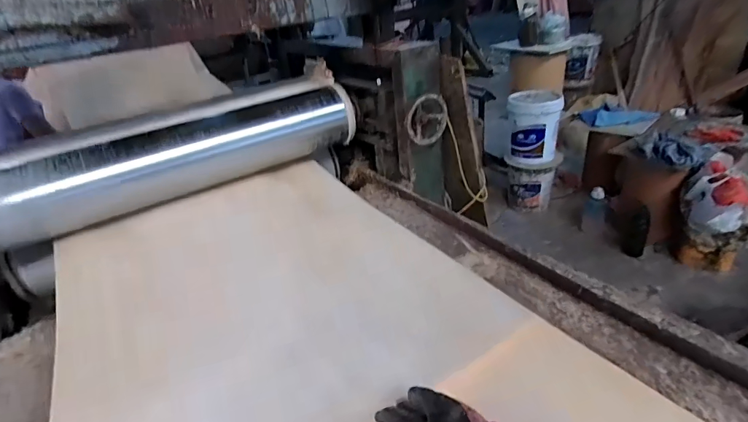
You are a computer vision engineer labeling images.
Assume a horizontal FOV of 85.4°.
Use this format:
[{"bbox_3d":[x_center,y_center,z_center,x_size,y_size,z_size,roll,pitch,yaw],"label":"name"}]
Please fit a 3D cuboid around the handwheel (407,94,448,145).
[{"bbox_3d":[0.170,-0.304,1.322,0.167,0.158,0.052,-52,38,5],"label":"handwheel"}]

